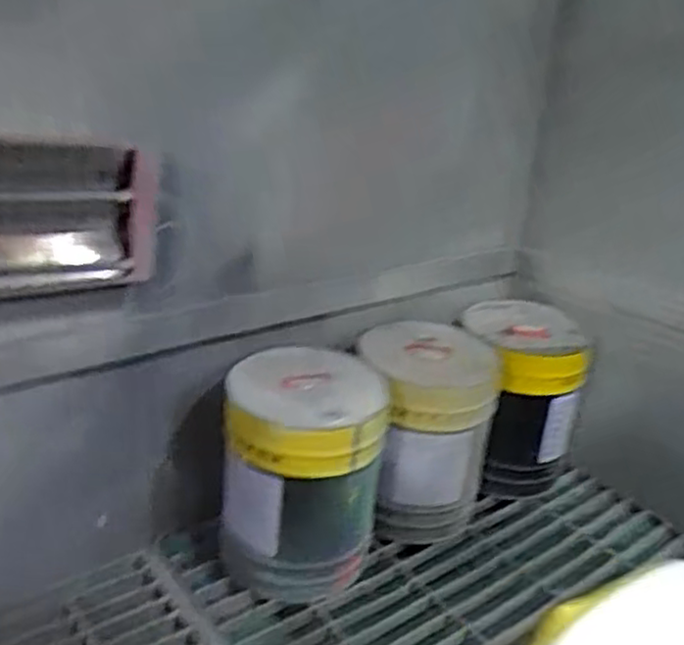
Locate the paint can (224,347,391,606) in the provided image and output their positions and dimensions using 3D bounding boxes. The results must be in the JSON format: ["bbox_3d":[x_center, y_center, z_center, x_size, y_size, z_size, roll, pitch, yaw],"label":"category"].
[{"bbox_3d":[-0.068,0.263,1.253,0.266,0.368,0.248,5,22,0],"label":"paint can"}]

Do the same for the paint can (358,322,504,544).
[{"bbox_3d":[0.165,0.232,1.427,0.252,0.405,0.251,4,23,-2],"label":"paint can"}]

